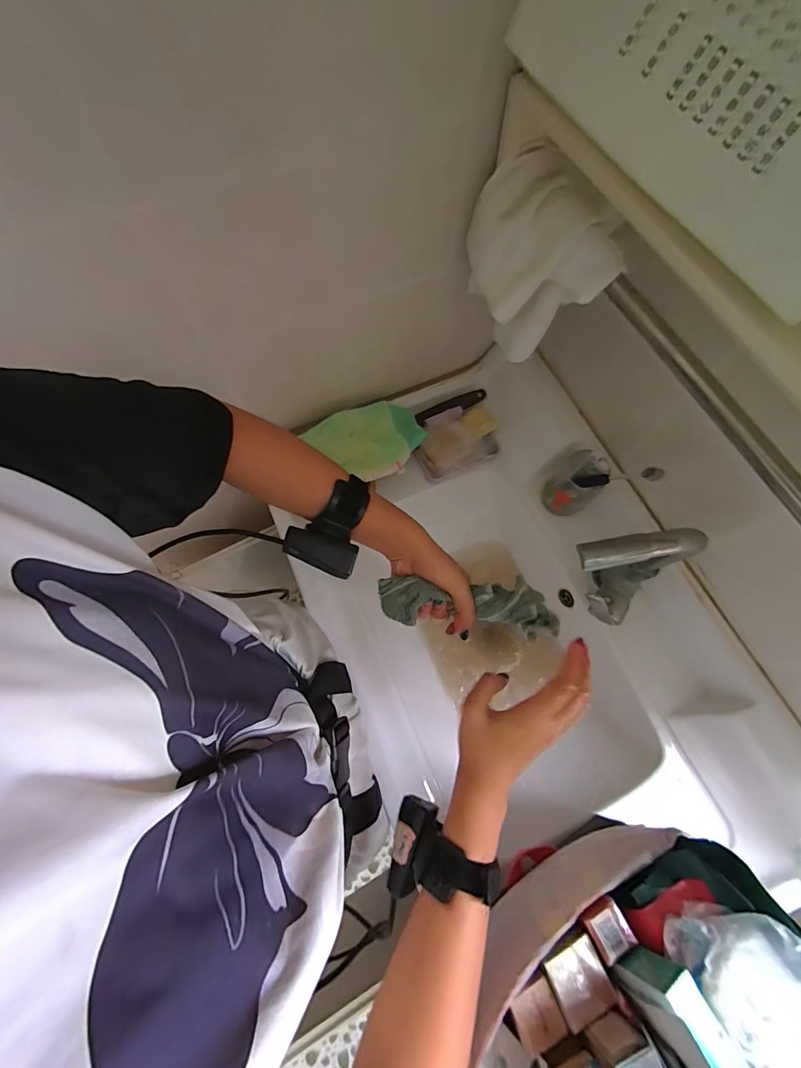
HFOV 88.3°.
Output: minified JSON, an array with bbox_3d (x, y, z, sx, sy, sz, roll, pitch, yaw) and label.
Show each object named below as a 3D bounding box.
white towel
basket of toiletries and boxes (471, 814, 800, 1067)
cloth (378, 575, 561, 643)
[{"bbox_3d":[0.131,-0.269,0.423,0.092,0.134,0.151,-12,72,-3],"label":"white towel"},{"bbox_3d":[0.181,0.361,0.310,0.291,0.171,0.168,-30,74,-9],"label":"basket of toiletries and boxes"},{"bbox_3d":[0.063,0.072,0.415,0.174,0.032,0.052,2,72,10],"label":"cloth"}]

